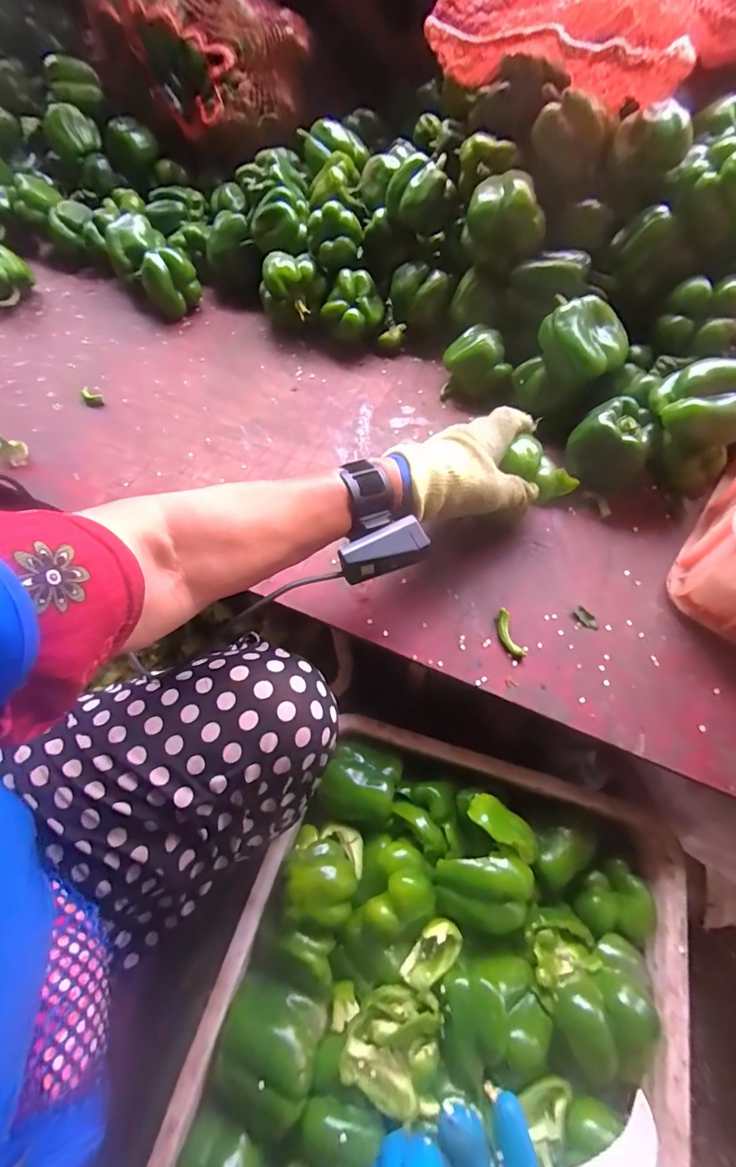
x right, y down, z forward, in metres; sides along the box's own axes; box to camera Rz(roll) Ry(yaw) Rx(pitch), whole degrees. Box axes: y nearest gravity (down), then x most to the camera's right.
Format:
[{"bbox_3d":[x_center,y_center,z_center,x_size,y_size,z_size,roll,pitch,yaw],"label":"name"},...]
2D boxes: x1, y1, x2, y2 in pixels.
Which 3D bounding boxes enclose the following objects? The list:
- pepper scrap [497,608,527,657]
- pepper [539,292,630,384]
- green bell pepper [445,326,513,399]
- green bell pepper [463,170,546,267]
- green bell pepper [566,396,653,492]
[{"bbox_3d":[0.130,0.047,0.429,0.017,0.009,0.047,-16,62,-8],"label":"pepper scrap"},{"bbox_3d":[0.228,-0.260,0.490,0.085,0.051,0.078,4,64,4],"label":"pepper"},{"bbox_3d":[0.130,-0.267,0.565,0.063,0.064,0.077,-17,62,-8],"label":"green bell pepper"},{"bbox_3d":[0.152,-0.408,0.517,0.082,0.065,0.075,8,65,6],"label":"green bell pepper"},{"bbox_3d":[0.253,-0.143,0.486,0.073,0.074,0.061,27,65,14],"label":"green bell pepper"}]

